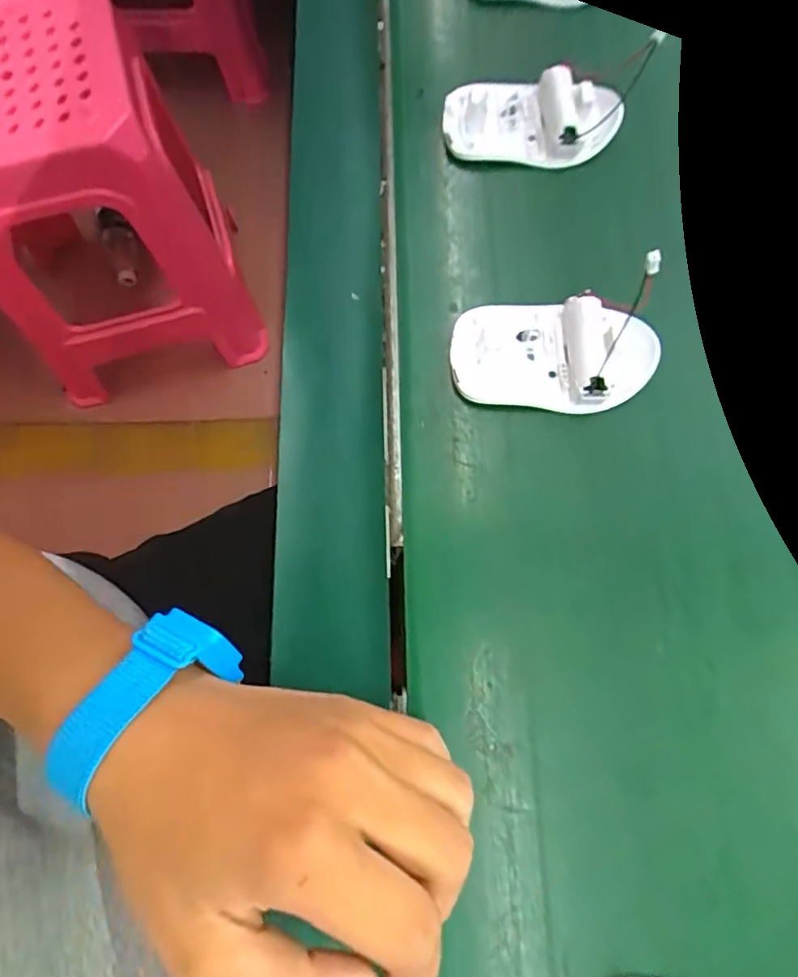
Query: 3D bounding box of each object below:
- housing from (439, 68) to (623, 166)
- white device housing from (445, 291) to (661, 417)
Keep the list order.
[{"bbox_3d":[0.074,-0.209,0.329,0.094,0.021,0.054,4,73,2],"label":"housing"},{"bbox_3d":[0.075,-0.067,0.282,0.096,0.022,0.055,5,73,2],"label":"white device housing"}]

